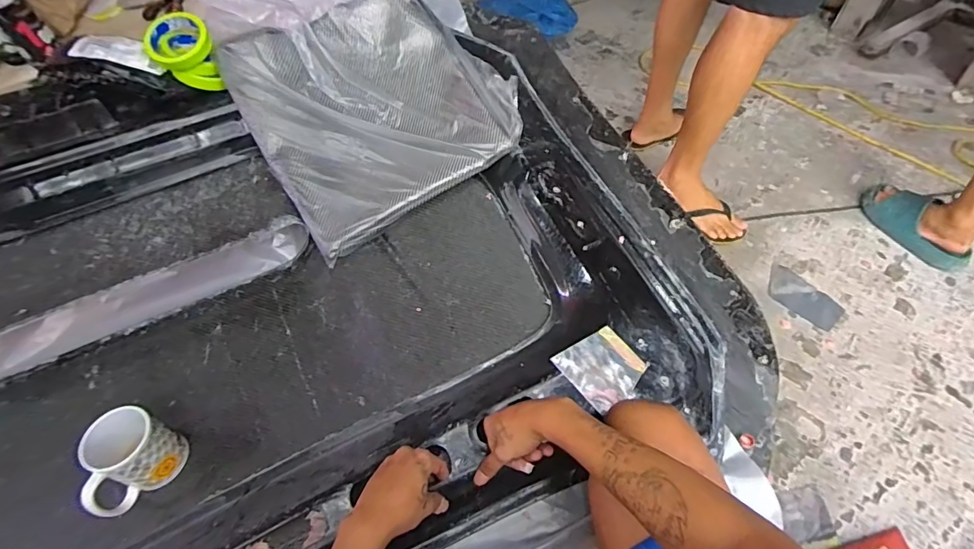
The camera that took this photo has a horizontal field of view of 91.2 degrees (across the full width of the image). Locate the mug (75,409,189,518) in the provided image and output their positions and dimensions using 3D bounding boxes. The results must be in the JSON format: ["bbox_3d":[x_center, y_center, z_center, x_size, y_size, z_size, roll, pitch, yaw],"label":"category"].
[{"bbox_3d":[-0.455,0.236,0.608,0.072,0.102,0.107,29,60,21],"label":"mug"}]

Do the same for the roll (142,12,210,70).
[{"bbox_3d":[-0.508,-0.384,0.789,0.097,0.031,0.093,0,85,-5],"label":"roll"}]

